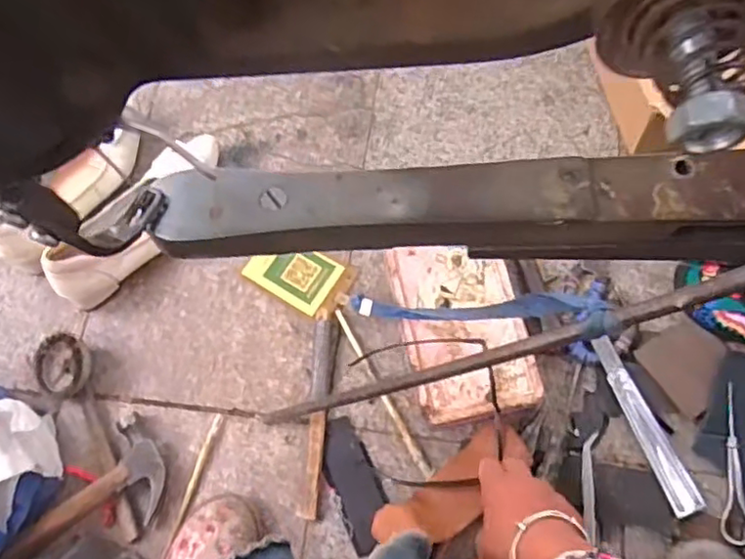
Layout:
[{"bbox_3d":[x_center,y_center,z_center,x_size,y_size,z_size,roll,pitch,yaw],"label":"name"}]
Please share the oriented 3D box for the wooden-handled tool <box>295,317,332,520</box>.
[{"bbox_3d":[-0.057,0.136,0.629,0.021,0.014,0.197,2,68,6],"label":"wooden-handled tool"}]

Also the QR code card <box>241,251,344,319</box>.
[{"bbox_3d":[-0.088,-0.008,0.692,0.098,0.010,0.067,28,73,15],"label":"QR code card"}]

